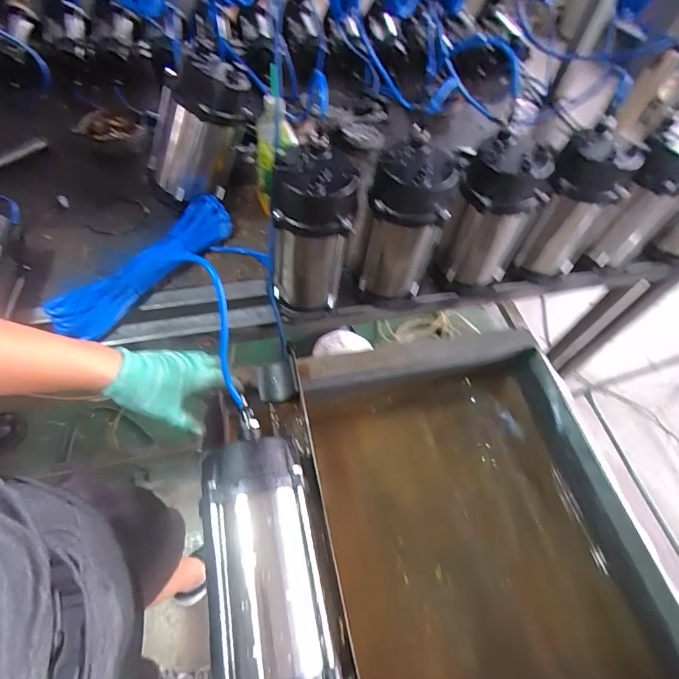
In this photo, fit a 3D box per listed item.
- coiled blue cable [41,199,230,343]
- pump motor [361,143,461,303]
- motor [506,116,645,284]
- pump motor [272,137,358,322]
[{"bbox_3d":[-0.339,-0.138,0.726,0.078,0.064,0.349,35,61,17],"label":"coiled blue cable"},{"bbox_3d":[0.099,-0.172,0.646,0.117,0.239,0.097,7,57,0],"label":"pump motor"},{"bbox_3d":[0.398,-0.219,0.716,0.115,0.247,0.124,31,60,15],"label":"motor"},{"bbox_3d":[-0.042,-0.153,0.631,0.128,0.253,0.101,2,57,-3],"label":"pump motor"}]

